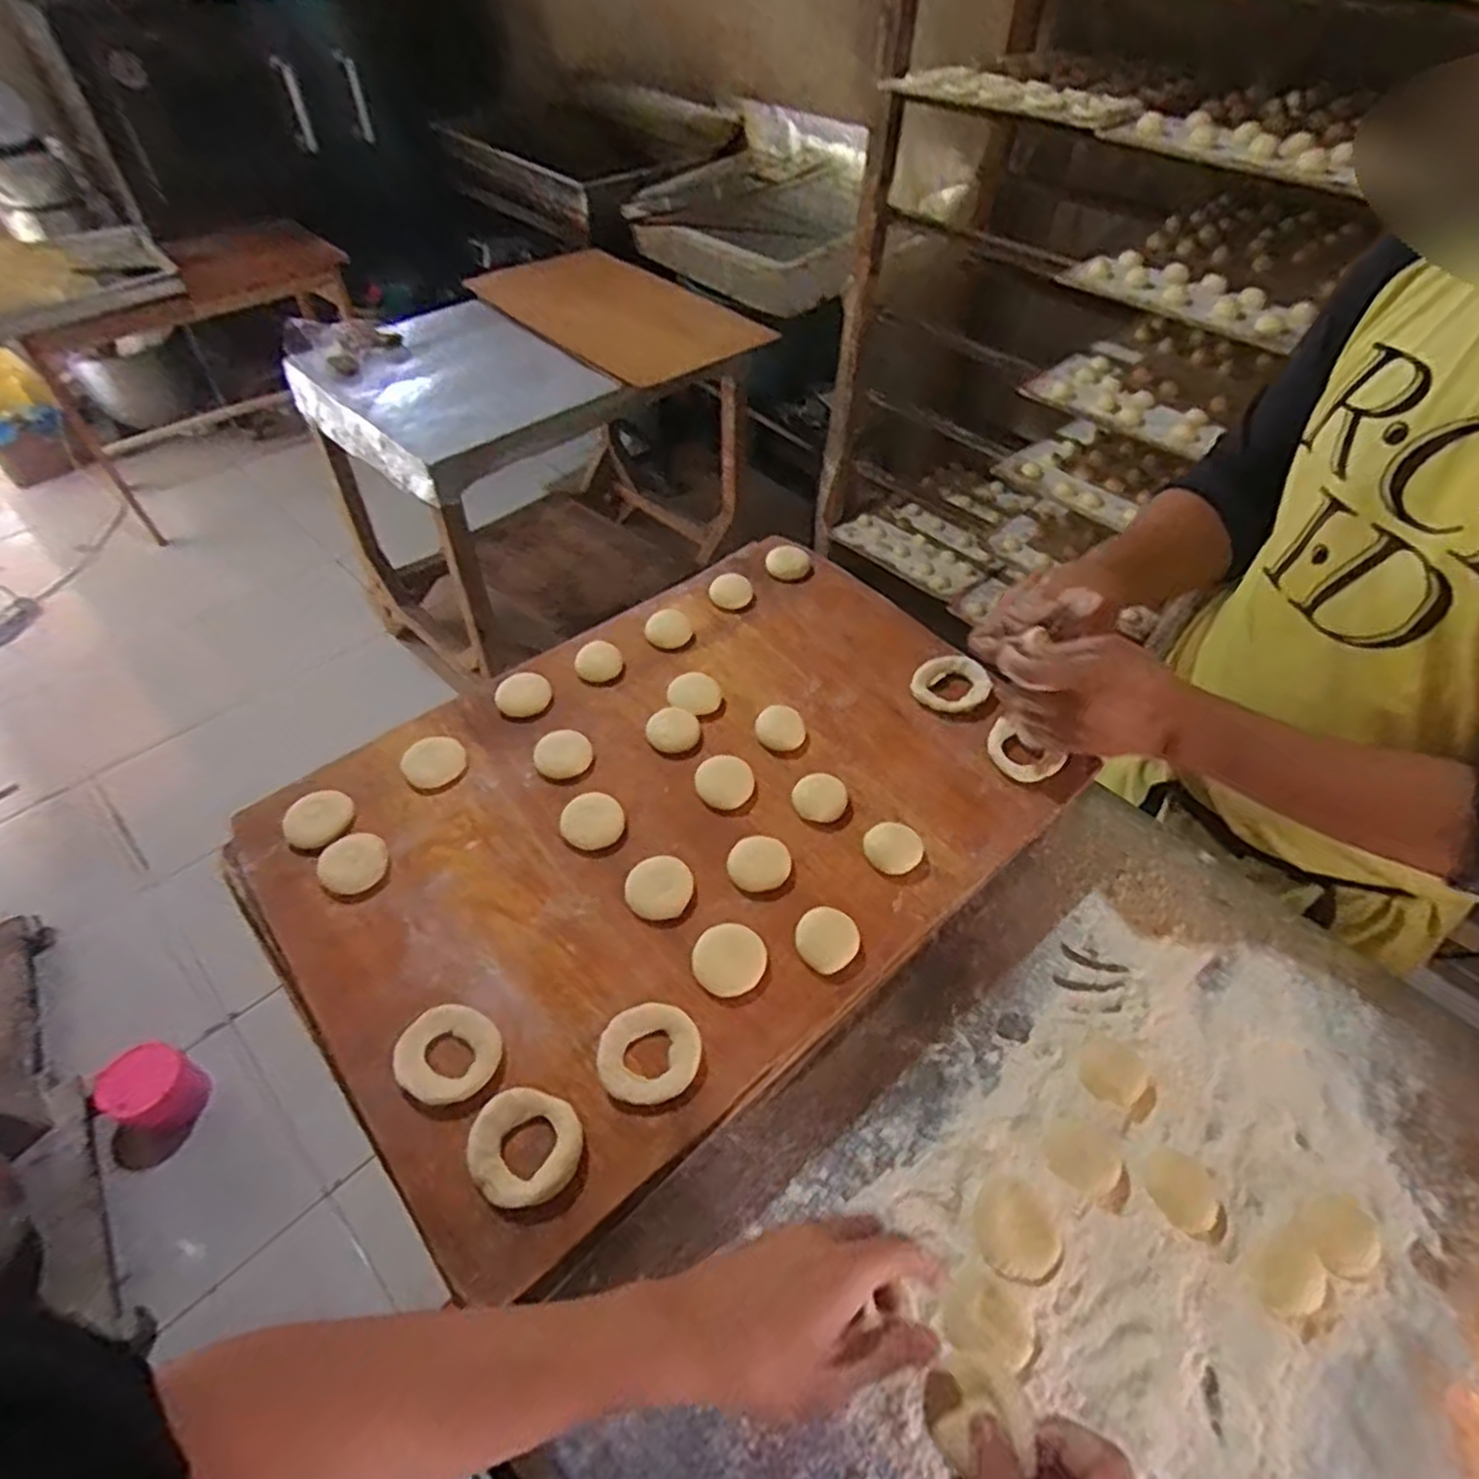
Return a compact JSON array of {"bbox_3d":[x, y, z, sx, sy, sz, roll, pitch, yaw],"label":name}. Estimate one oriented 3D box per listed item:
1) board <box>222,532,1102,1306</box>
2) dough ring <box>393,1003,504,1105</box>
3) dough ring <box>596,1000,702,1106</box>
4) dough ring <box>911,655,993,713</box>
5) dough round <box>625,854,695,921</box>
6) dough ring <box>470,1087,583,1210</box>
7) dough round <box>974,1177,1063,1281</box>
[{"bbox_3d":[-0.052,0.049,0.642,0.603,0.040,0.426,-34,56,-24],"label":"board"},{"bbox_3d":[-0.189,0.204,0.505,0.064,0.010,0.060,1,50,-1],"label":"dough ring"},{"bbox_3d":[-0.058,0.200,0.499,0.060,0.010,0.064,1,50,-1],"label":"dough ring"},{"bbox_3d":[0.197,-0.052,0.718,0.064,0.009,0.075,36,58,26],"label":"dough ring"},{"bbox_3d":[-0.060,0.110,0.580,0.049,0.011,0.048,1,50,-1],"label":"dough round"},{"bbox_3d":[-0.129,0.247,0.472,0.063,0.013,0.065,1,50,-1],"label":"dough ring"},{"bbox_3d":[0.176,0.309,0.490,0.050,0.020,0.049,-1,49,1],"label":"dough round"}]

